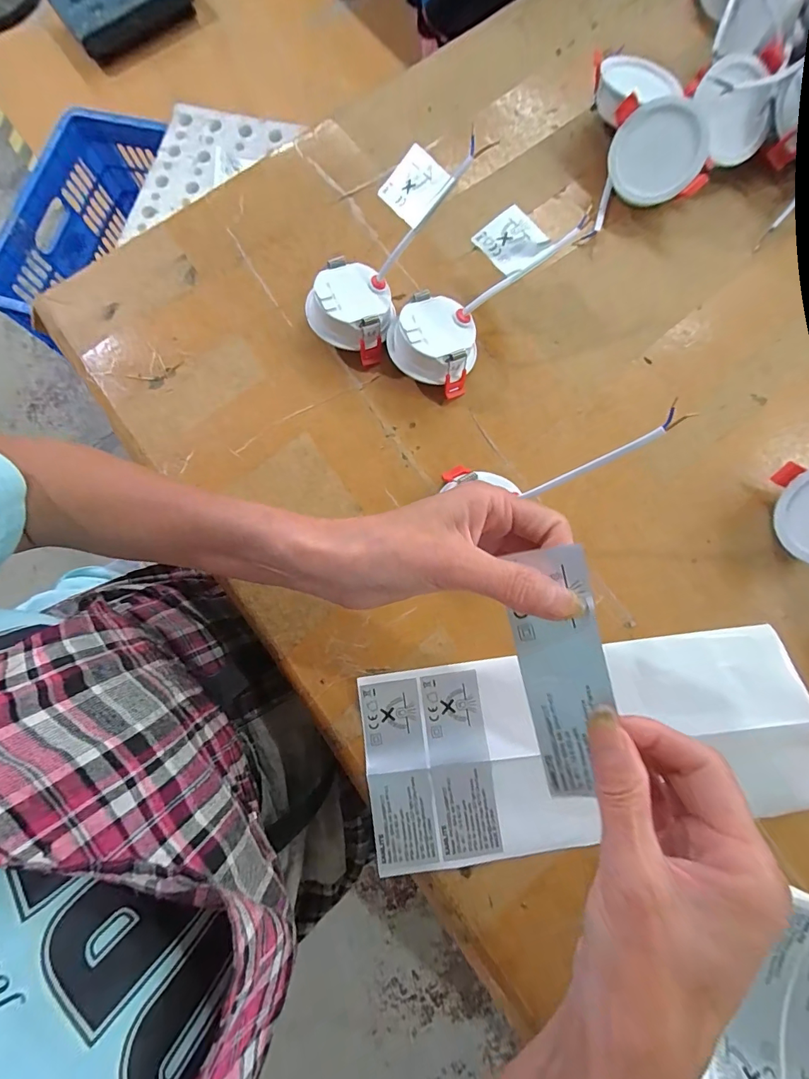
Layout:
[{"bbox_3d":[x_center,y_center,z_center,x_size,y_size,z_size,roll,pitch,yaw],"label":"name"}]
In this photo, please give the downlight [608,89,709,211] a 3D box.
[{"bbox_3d":[0.212,-0.324,0.365,0.070,0.025,0.074,1,105,17],"label":"downlight"}]

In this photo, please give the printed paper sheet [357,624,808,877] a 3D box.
[{"bbox_3d":[0.121,0.139,0.290,0.293,0.019,0.123,-7,79,0],"label":"printed paper sheet"}]

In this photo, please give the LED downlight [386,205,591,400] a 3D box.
[{"bbox_3d":[0.055,-0.189,0.339,0.073,0.050,0.154,42,83,8],"label":"LED downlight"}]

